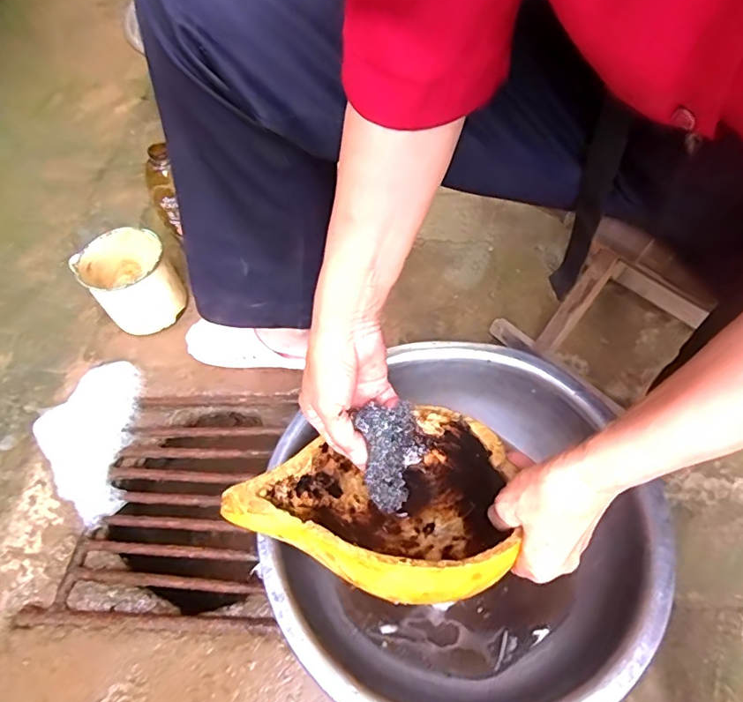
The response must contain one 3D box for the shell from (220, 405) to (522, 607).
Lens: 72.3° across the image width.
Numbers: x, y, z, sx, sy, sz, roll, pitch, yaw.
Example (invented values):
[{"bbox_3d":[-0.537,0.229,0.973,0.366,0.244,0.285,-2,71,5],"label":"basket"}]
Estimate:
[{"bbox_3d":[0.020,0.133,0.460,0.228,0.095,0.211,10,22,24],"label":"shell"}]

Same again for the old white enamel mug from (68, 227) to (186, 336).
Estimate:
[{"bbox_3d":[-0.344,-0.099,0.740,0.108,0.108,0.119,-40,62,-20],"label":"old white enamel mug"}]

